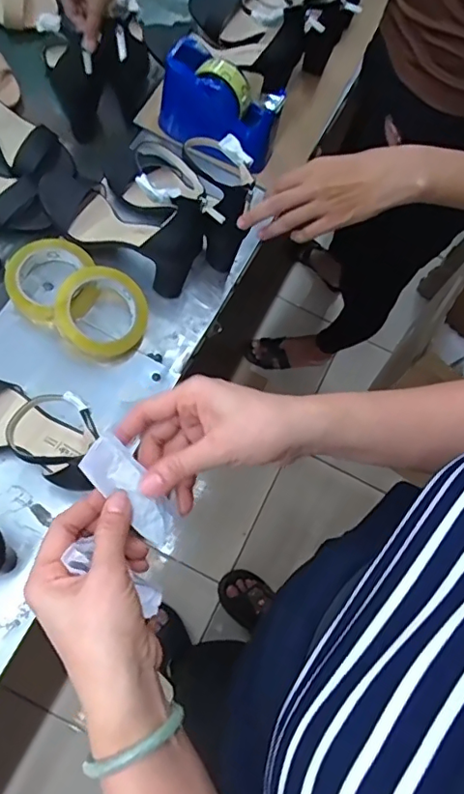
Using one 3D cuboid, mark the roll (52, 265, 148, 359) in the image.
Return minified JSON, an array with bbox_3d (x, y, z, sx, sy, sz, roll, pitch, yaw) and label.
[{"bbox_3d":[-0.157,-0.101,0.643,0.105,0.039,0.105,36,74,-2],"label":"roll"}]

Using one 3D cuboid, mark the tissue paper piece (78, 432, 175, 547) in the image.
[{"bbox_3d":[-0.068,0.062,0.362,0.030,0.014,0.080,-41,105,-15],"label":"tissue paper piece"}]

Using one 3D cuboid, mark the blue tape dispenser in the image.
[{"bbox_3d":[-0.018,-0.392,0.733,0.160,0.105,0.070,30,69,4],"label":"blue tape dispenser"}]

